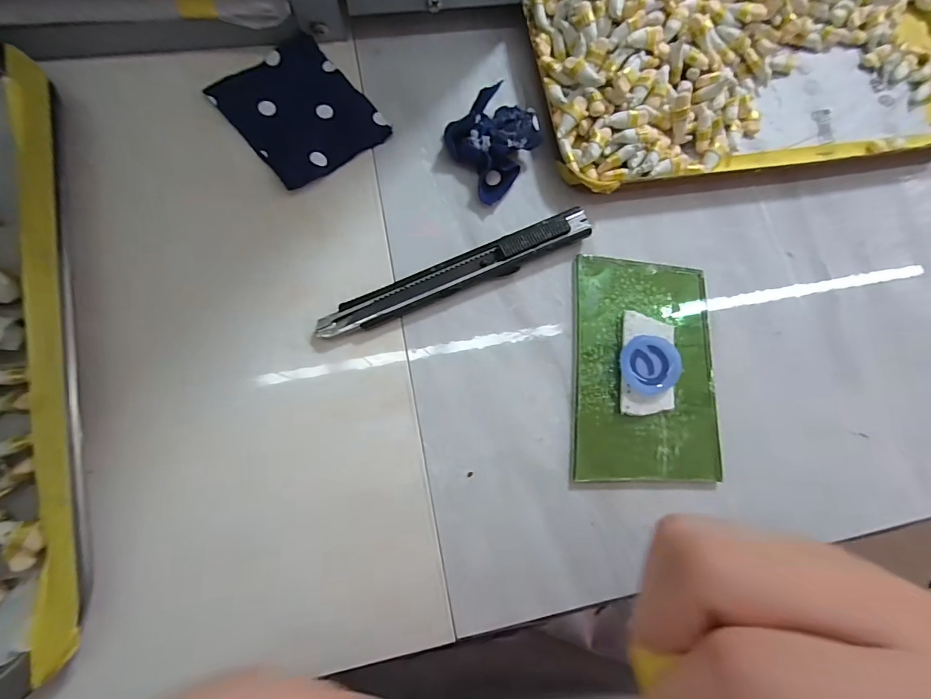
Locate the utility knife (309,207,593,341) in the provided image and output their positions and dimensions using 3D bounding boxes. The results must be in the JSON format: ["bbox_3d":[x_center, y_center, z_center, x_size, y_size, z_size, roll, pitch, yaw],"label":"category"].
[{"bbox_3d":[-0.003,-0.035,0.194,0.132,0.012,0.015,-24,84,-9],"label":"utility knife"}]

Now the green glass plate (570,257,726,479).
[{"bbox_3d":[0.085,0.008,0.196,0.065,0.009,0.103,3,80,-5],"label":"green glass plate"}]

